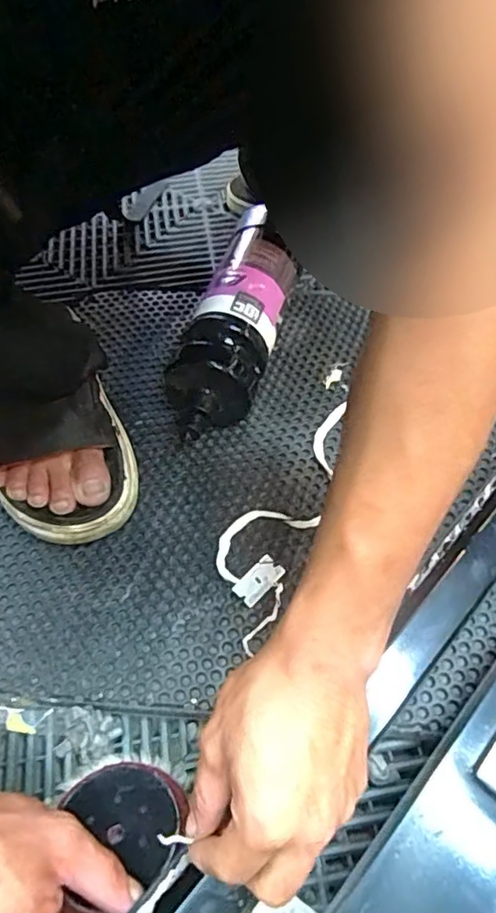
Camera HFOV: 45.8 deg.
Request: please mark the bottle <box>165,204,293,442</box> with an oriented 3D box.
[{"bbox_3d":[-0.012,-0.127,0.560,0.082,0.079,0.239,10,57,9],"label":"bottle"}]

